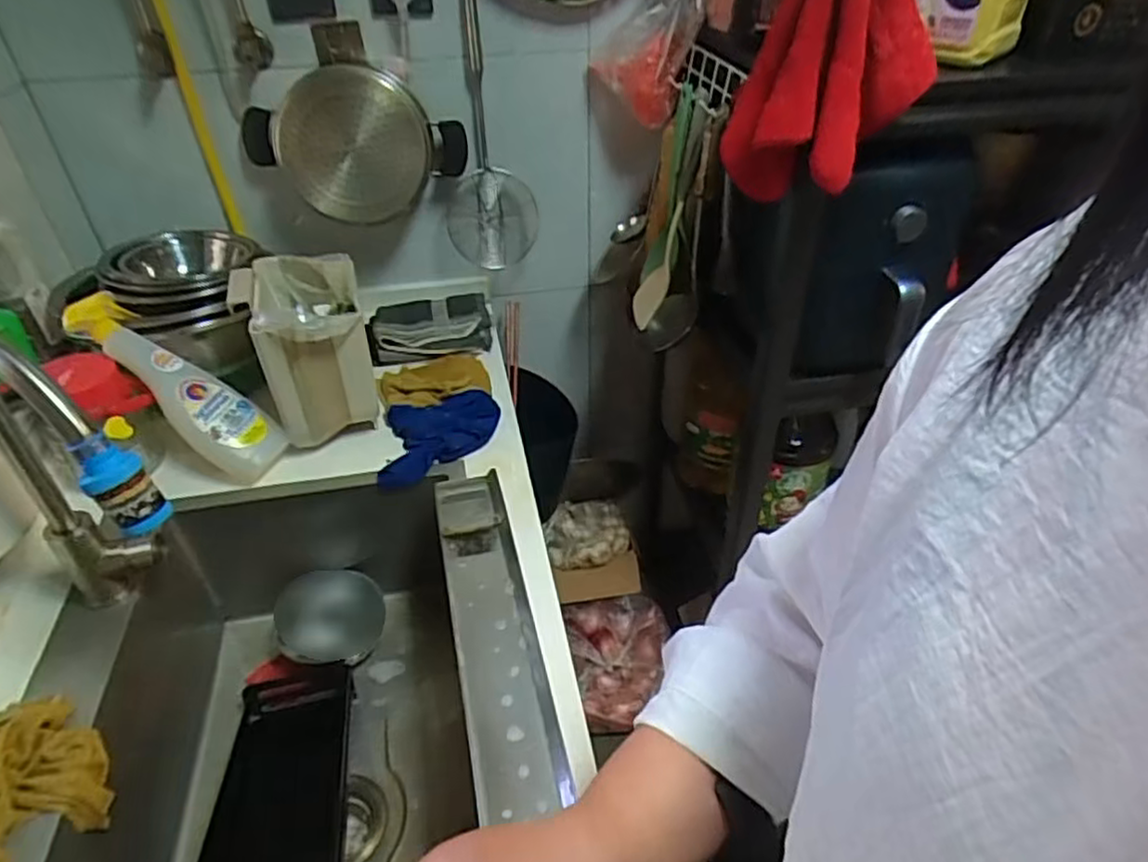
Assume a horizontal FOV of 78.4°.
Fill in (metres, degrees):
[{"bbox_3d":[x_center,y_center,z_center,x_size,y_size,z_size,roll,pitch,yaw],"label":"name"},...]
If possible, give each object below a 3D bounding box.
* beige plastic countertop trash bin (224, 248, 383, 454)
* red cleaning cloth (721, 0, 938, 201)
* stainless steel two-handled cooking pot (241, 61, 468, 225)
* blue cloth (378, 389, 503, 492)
[{"bbox_3d":[-0.339,-0.099,0.914,0.138,0.202,0.179,-12,40,-14],"label":"beige plastic countertop trash bin"},{"bbox_3d":[0.283,-0.410,0.792,0.166,0.254,0.165,-14,41,-16],"label":"red cleaning cloth"},{"bbox_3d":[-0.299,-0.405,1.000,0.312,0.203,0.112,-13,41,-15],"label":"stainless steel two-handled cooking pot"},{"bbox_3d":[-0.185,0.007,0.974,0.156,0.055,0.138,-4,39,-4],"label":"blue cloth"}]

